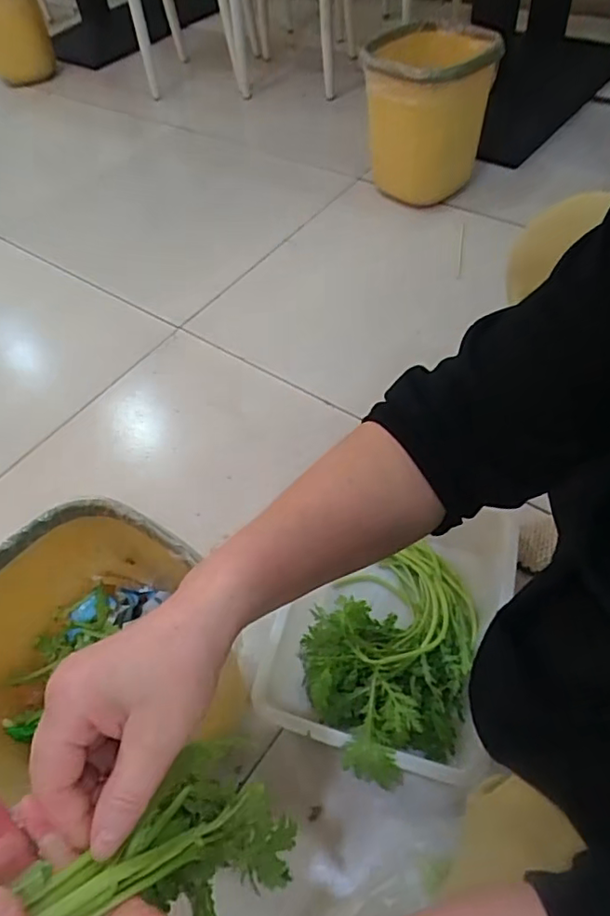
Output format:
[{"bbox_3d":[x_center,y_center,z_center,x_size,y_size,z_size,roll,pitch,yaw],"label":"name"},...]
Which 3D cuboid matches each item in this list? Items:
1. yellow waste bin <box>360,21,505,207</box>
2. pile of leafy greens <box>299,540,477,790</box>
[{"bbox_3d":[0.232,-0.630,1.090,0.210,0.267,0.243,10,55,13],"label":"yellow waste bin"},{"bbox_3d":[0.092,0.220,0.653,0.189,0.081,0.254,15,57,16],"label":"pile of leafy greens"}]

